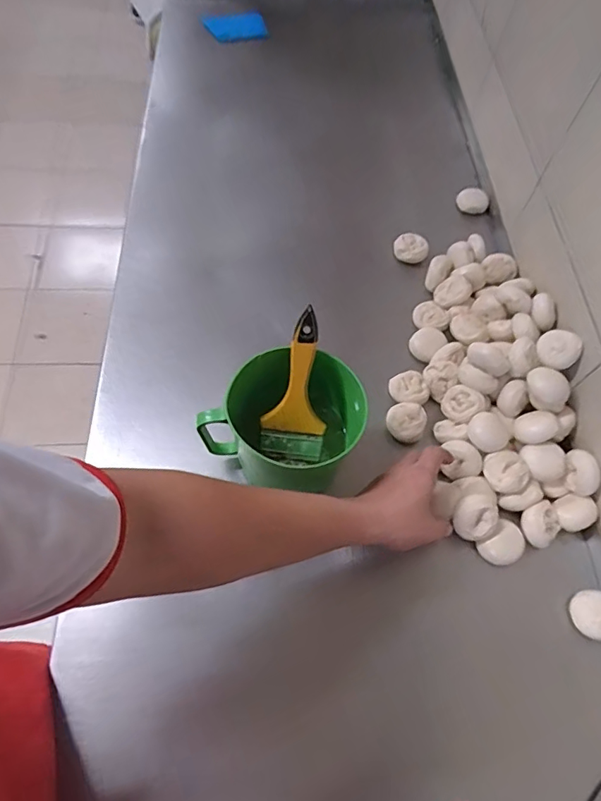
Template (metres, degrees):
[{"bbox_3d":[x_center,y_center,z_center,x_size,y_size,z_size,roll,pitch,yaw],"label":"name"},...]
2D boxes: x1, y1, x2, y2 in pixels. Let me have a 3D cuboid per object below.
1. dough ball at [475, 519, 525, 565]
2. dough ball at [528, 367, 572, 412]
[{"bbox_3d":[0.232,0.167,0.573,0.050,0.026,0.042,-34,69,-20],"label":"dough ball"},{"bbox_3d":[0.306,-0.011,0.624,0.038,0.042,0.052,-24,66,-16],"label":"dough ball"}]

